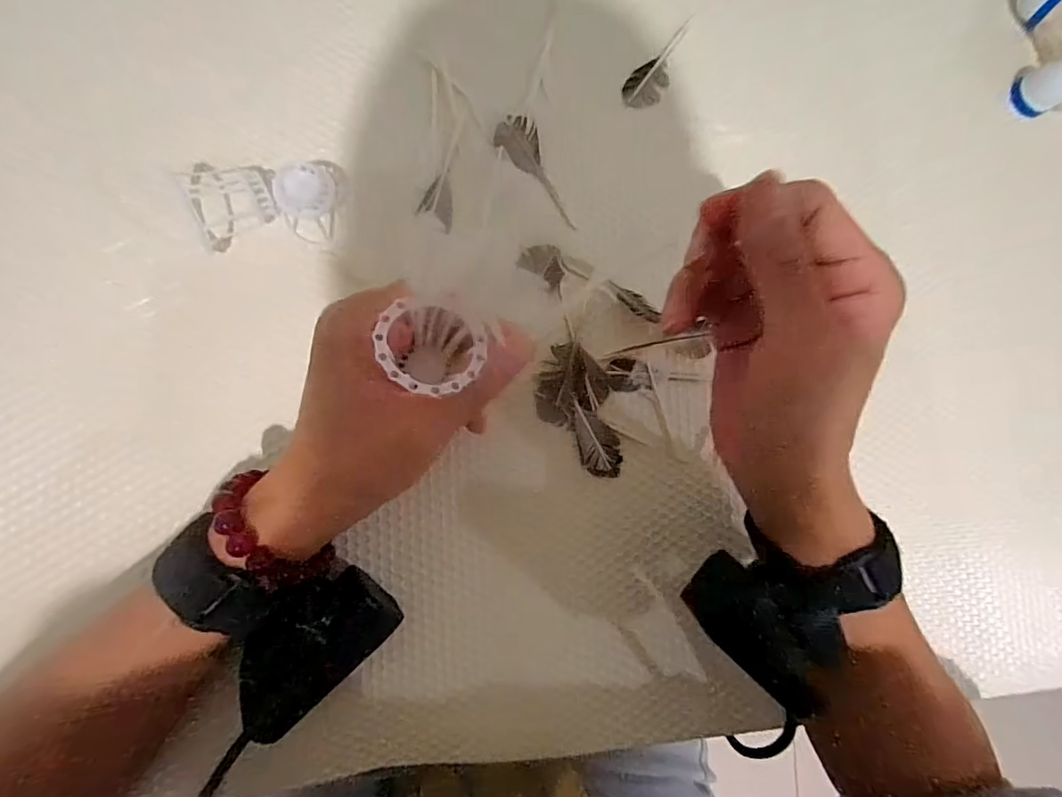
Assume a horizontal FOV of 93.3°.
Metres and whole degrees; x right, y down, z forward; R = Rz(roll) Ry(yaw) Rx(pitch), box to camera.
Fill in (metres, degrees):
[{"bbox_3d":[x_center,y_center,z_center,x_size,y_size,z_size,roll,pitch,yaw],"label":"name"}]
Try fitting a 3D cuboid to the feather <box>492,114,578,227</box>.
[{"bbox_3d":[0.008,-0.125,0.270,0.022,0.004,0.065,-44,93,-8],"label":"feather"}]

